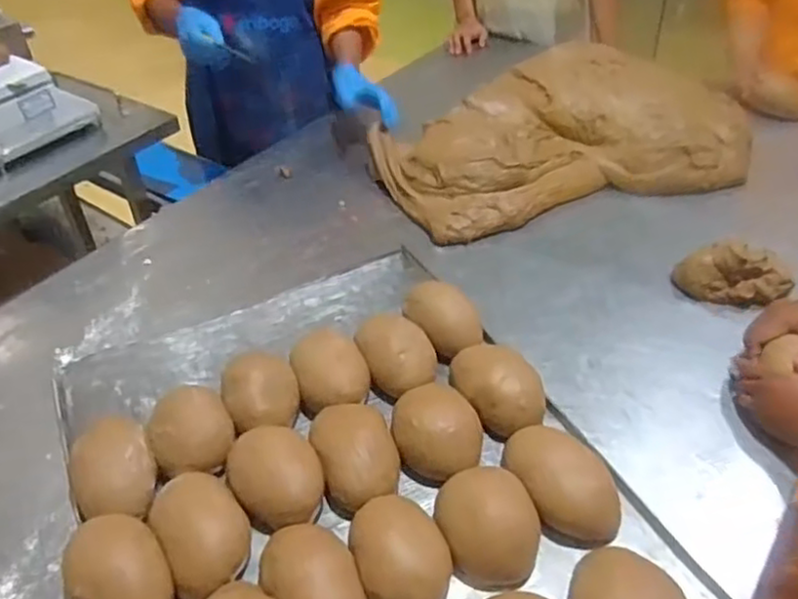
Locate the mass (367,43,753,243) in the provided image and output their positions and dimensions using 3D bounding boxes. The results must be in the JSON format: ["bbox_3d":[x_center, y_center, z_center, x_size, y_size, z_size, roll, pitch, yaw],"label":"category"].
[{"bbox_3d":[0.321,-0.309,1.290,0.707,0.117,0.364,-15,43,-15],"label":"mass"}]

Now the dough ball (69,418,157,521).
[{"bbox_3d":[-0.319,0.195,0.779,0.087,0.072,0.097,-23,45,-22],"label":"dough ball"}]

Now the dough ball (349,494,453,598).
[{"bbox_3d":[0.004,0.262,0.703,0.092,0.048,0.125,-14,43,-14],"label":"dough ball"}]

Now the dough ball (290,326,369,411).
[{"bbox_3d":[-0.086,0.096,0.889,0.090,0.078,0.099,-12,42,-11],"label":"dough ball"}]

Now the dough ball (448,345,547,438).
[{"bbox_3d":[0.123,0.109,0.862,0.089,0.066,0.137,-23,45,-22],"label":"dough ball"}]

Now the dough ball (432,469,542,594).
[{"bbox_3d":[0.095,0.232,0.723,0.101,0.050,0.120,-13,43,-13],"label":"dough ball"}]

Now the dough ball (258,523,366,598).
[{"bbox_3d":[-0.078,0.284,0.676,0.087,0.051,0.149,-23,45,-22],"label":"dough ball"}]

